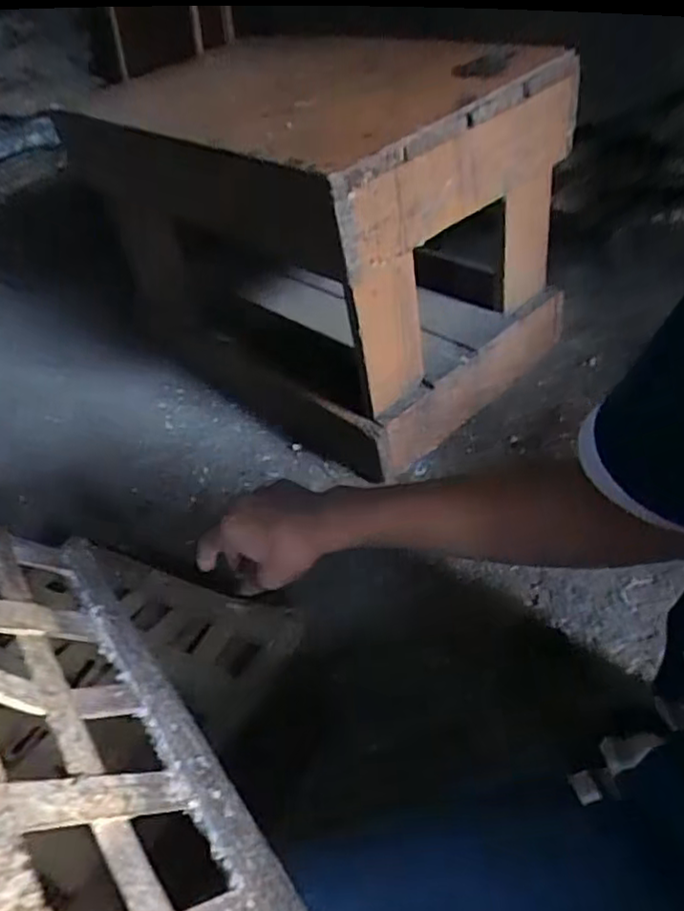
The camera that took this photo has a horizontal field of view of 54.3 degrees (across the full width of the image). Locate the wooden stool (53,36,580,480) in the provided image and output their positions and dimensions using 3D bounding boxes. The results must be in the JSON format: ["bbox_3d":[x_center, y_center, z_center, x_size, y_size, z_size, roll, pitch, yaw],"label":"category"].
[{"bbox_3d":[-0.057,-0.338,1.050,0.414,0.444,0.668,-33,45,-29],"label":"wooden stool"}]

